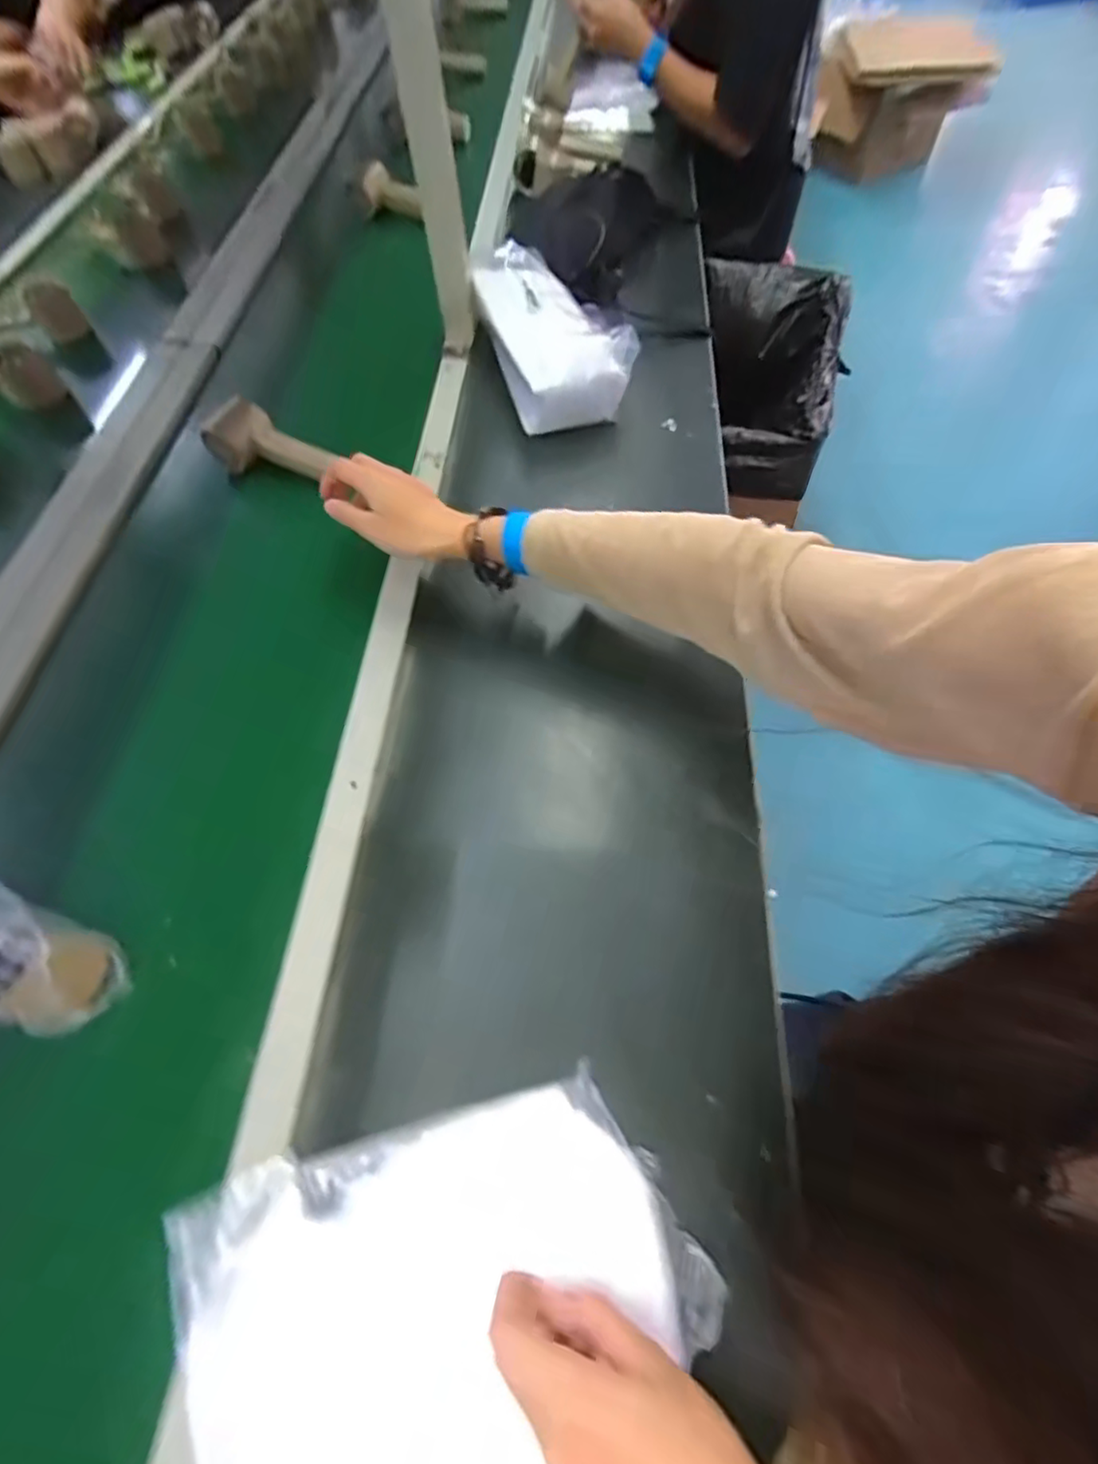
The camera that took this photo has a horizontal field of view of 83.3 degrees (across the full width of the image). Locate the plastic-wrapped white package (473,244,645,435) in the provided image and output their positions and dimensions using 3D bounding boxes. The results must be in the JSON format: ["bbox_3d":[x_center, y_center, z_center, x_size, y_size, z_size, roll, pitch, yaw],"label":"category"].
[{"bbox_3d":[0.009,-0.465,0.728,0.148,0.092,0.234,-14,61,-5],"label":"plastic-wrapped white package"}]

